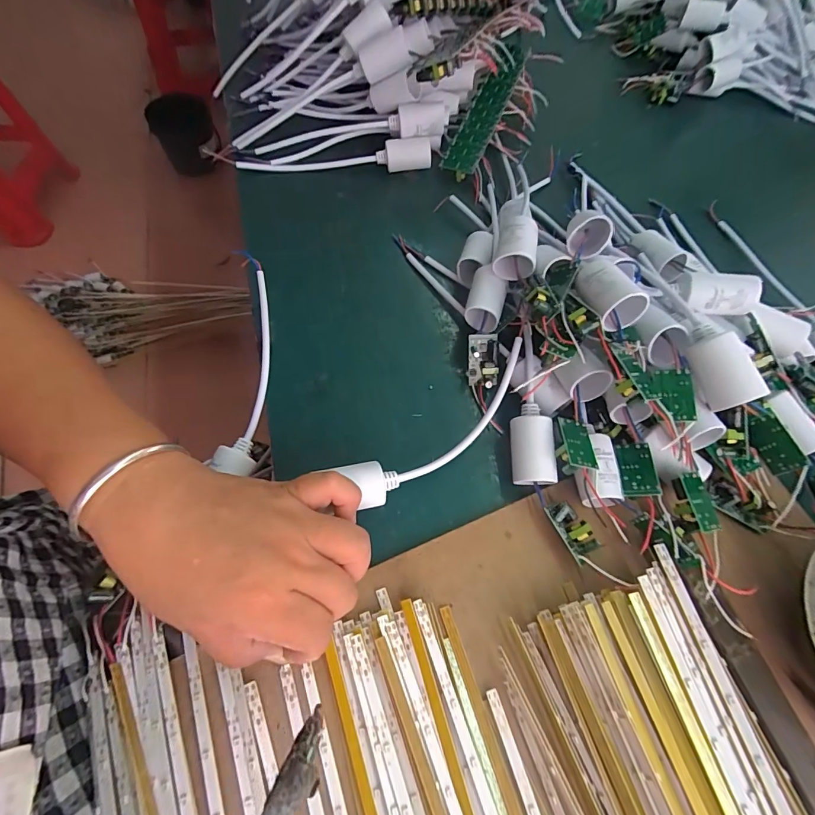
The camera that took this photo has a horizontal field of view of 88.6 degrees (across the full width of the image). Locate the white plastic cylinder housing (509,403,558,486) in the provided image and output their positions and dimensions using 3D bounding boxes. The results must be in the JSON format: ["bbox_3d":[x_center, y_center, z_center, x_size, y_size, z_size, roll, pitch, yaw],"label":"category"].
[{"bbox_3d":[0.080,0.027,0.278,0.026,0.032,0.052,0,62,-4],"label":"white plastic cylinder housing"}]

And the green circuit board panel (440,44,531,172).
[{"bbox_3d":[0.084,-0.322,0.446,0.037,0.010,0.189,20,73,11],"label":"green circuit board panel"}]

